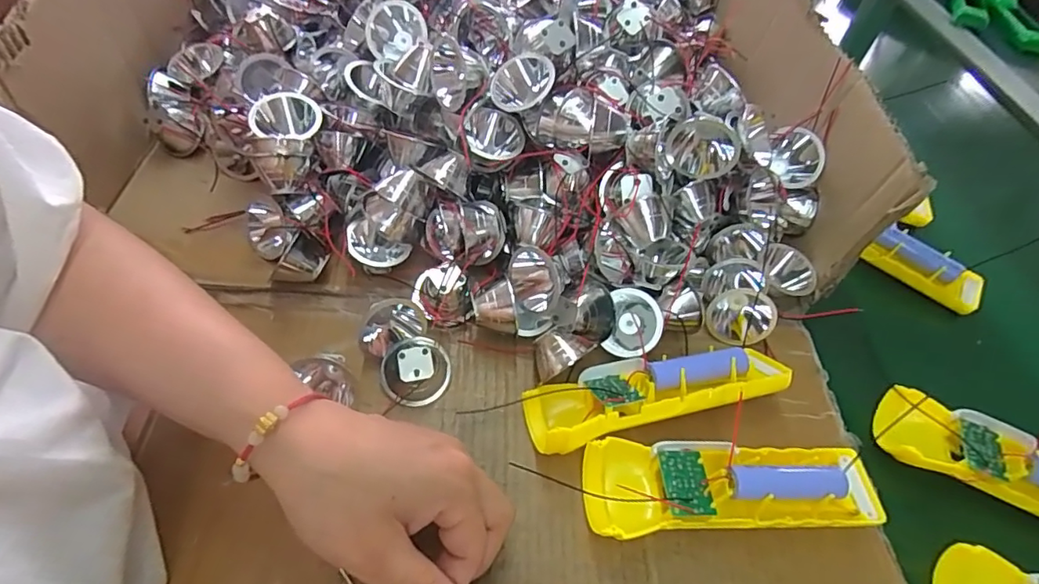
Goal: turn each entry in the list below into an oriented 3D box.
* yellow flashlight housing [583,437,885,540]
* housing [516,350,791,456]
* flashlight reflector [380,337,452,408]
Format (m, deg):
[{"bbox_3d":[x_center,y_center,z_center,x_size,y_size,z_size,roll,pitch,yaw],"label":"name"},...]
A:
[{"bbox_3d":[0.112,0.107,0.286,0.152,0.029,0.047,-1,53,-2],"label":"yellow flashlight housing"},{"bbox_3d":[0.081,0.058,0.317,0.155,0.040,0.043,-12,54,-11],"label":"housing"},{"bbox_3d":[-0.064,0.045,0.320,0.043,0.033,0.036,-21,56,-17],"label":"flashlight reflector"}]

